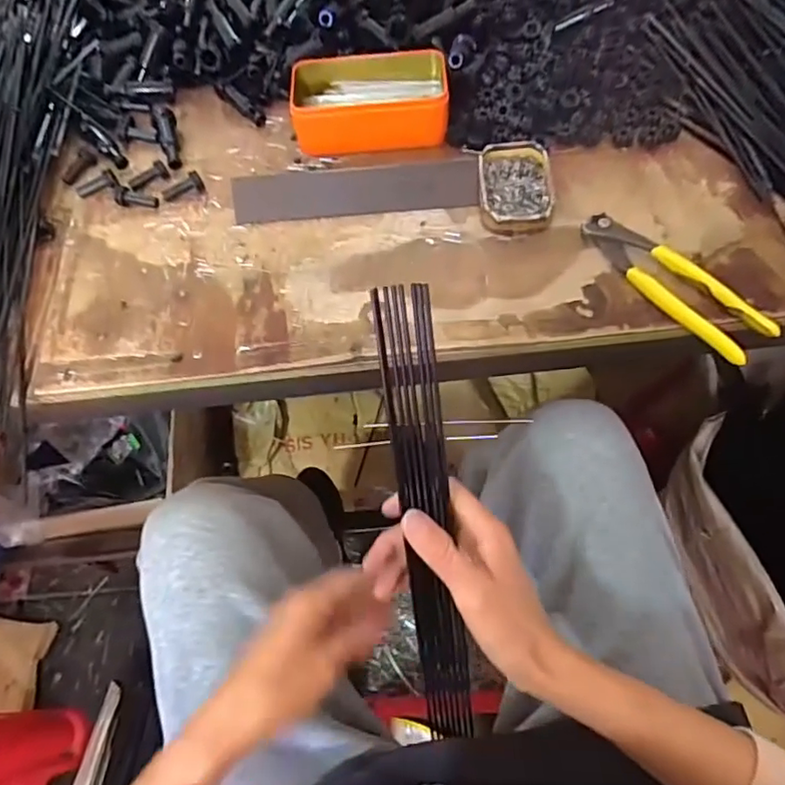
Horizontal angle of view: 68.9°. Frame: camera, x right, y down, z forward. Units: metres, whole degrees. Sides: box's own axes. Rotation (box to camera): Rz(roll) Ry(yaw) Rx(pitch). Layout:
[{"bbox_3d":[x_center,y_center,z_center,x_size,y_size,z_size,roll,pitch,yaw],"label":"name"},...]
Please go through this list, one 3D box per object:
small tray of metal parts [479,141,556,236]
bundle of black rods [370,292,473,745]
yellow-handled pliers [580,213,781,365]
[{"bbox_3d":[0.107,-0.180,0.499,0.061,0.019,0.091,0,66,3],"label":"small tray of metal parts"},{"bbox_3d":[0.026,0.105,0.377,0.032,0.355,0.025,-8,26,0],"label":"bundle of black rods"},{"bbox_3d":[0.218,-0.090,0.445,0.046,0.019,0.161,-32,68,-11],"label":"yellow-handled pliers"}]

